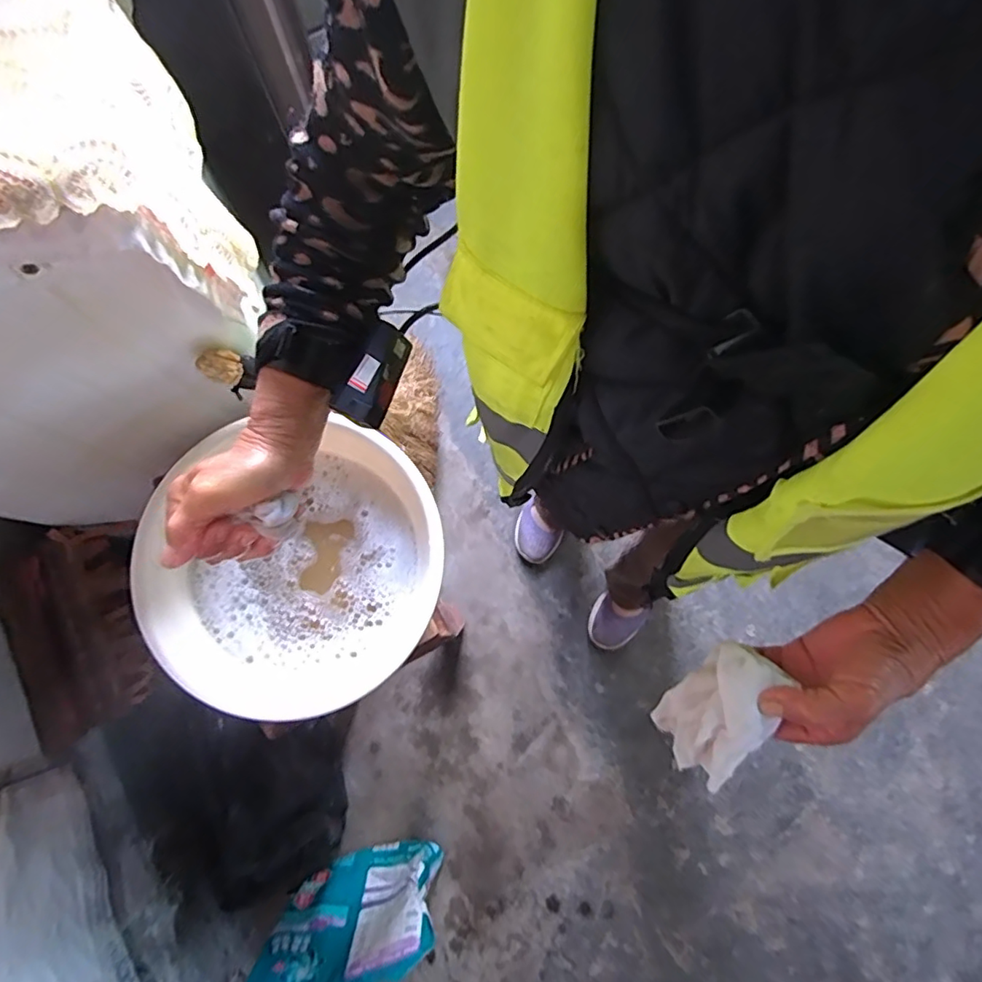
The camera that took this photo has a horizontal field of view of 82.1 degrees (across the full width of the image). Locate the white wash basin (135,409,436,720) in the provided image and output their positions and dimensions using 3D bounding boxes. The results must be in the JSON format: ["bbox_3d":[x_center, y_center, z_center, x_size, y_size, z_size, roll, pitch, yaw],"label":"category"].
[{"bbox_3d":[-0.221,0.086,0.644,0.316,0.088,0.333,0,76,2],"label":"white wash basin"}]

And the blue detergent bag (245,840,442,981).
[{"bbox_3d":[-0.240,0.702,0.907,0.299,0.362,0.101,-19,80,-5],"label":"blue detergent bag"}]

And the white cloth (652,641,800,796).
[{"bbox_3d":[0.155,0.148,0.381,0.084,0.040,0.055,-44,79,-8],"label":"white cloth"}]

